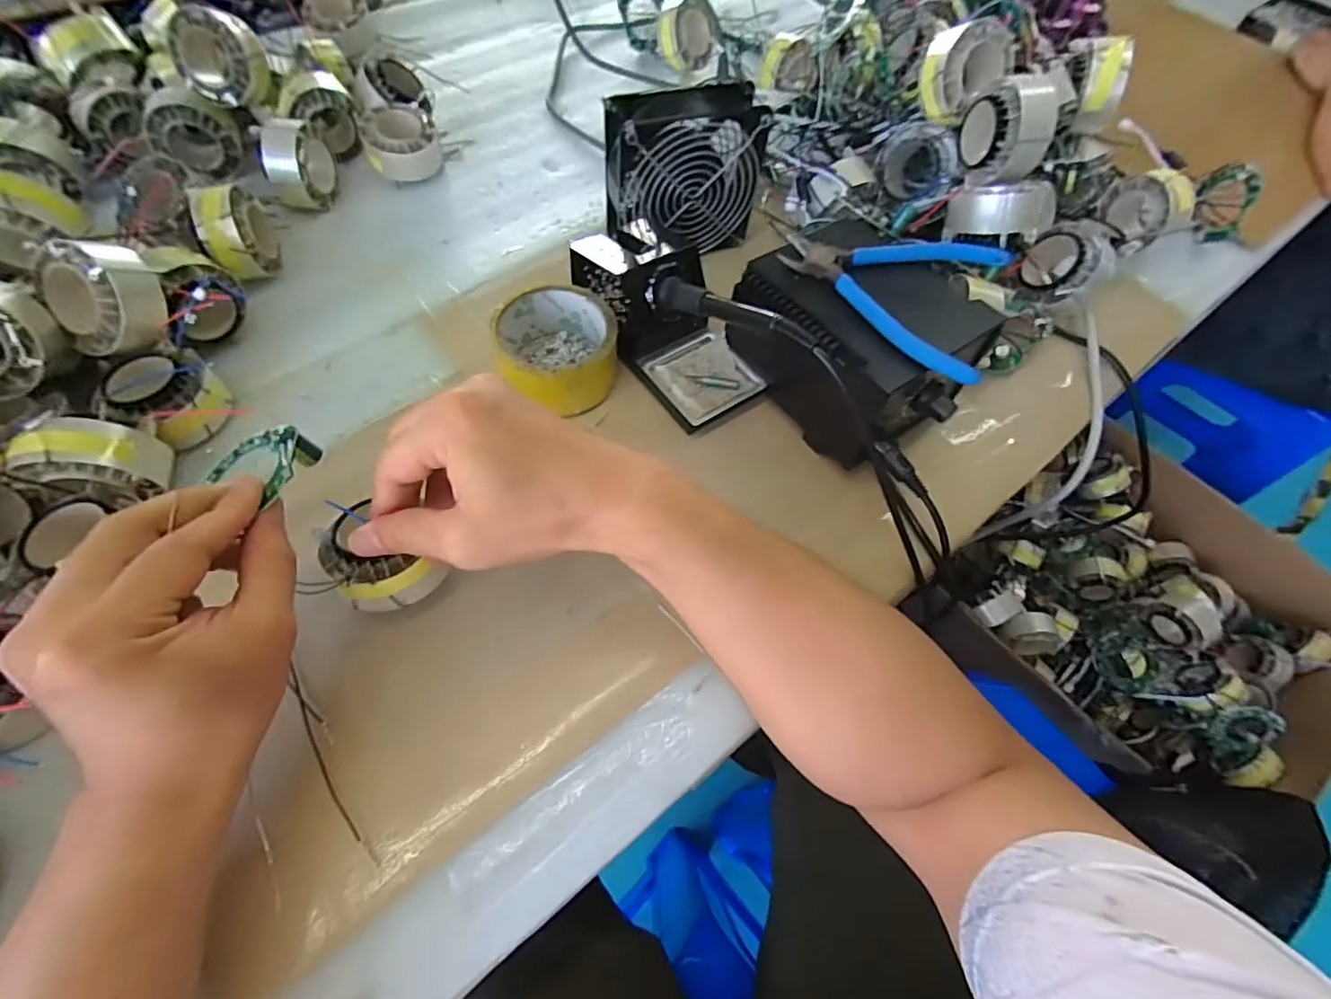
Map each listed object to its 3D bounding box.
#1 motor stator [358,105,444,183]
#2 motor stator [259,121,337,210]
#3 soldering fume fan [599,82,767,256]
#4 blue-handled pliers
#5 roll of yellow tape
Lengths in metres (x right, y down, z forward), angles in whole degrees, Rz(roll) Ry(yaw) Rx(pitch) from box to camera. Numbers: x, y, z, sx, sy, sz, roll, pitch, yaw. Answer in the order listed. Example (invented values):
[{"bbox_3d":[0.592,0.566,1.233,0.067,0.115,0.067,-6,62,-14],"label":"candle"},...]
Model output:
[{"bbox_3d":[-0.246,-0.332,0.525,0.067,0.046,0.061,-14,63,-10],"label":"motor stator"},{"bbox_3d":[-0.313,-0.285,0.482,0.035,0.065,0.056,-3,62,-5],"label":"motor stator"},{"bbox_3d":[0.013,-0.253,0.450,0.122,0.114,0.056,-20,64,-13],"label":"soldering fume fan"},{"bbox_3d":[0.161,-0.146,0.361,0.116,0.010,0.146,-39,70,-21],"label":"blue-handled pliers"},{"bbox_3d":[-0.076,-0.104,0.401,0.080,0.048,0.088,1,61,-2],"label":"roll of yellow tape"}]

